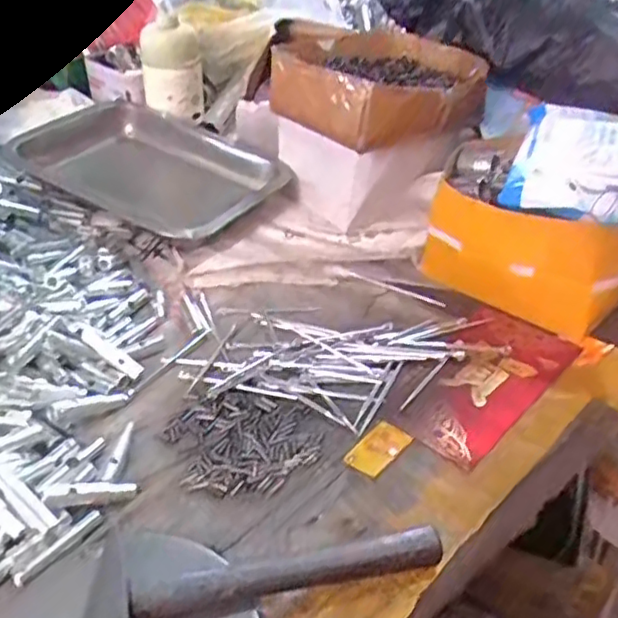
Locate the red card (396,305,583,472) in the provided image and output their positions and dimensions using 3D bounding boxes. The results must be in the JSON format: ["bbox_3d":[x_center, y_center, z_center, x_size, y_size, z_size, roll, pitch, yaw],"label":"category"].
[{"bbox_3d":[0.127,0.046,0.456,0.078,0.005,0.163,28,43,32],"label":"red card"}]

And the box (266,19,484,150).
[{"bbox_3d":[0.061,-0.215,0.610,0.159,0.061,0.167,-18,40,-25],"label":"box"}]

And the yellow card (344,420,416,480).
[{"bbox_3d":[0.044,0.087,0.401,0.024,0.004,0.044,27,43,31],"label":"yellow card"}]

